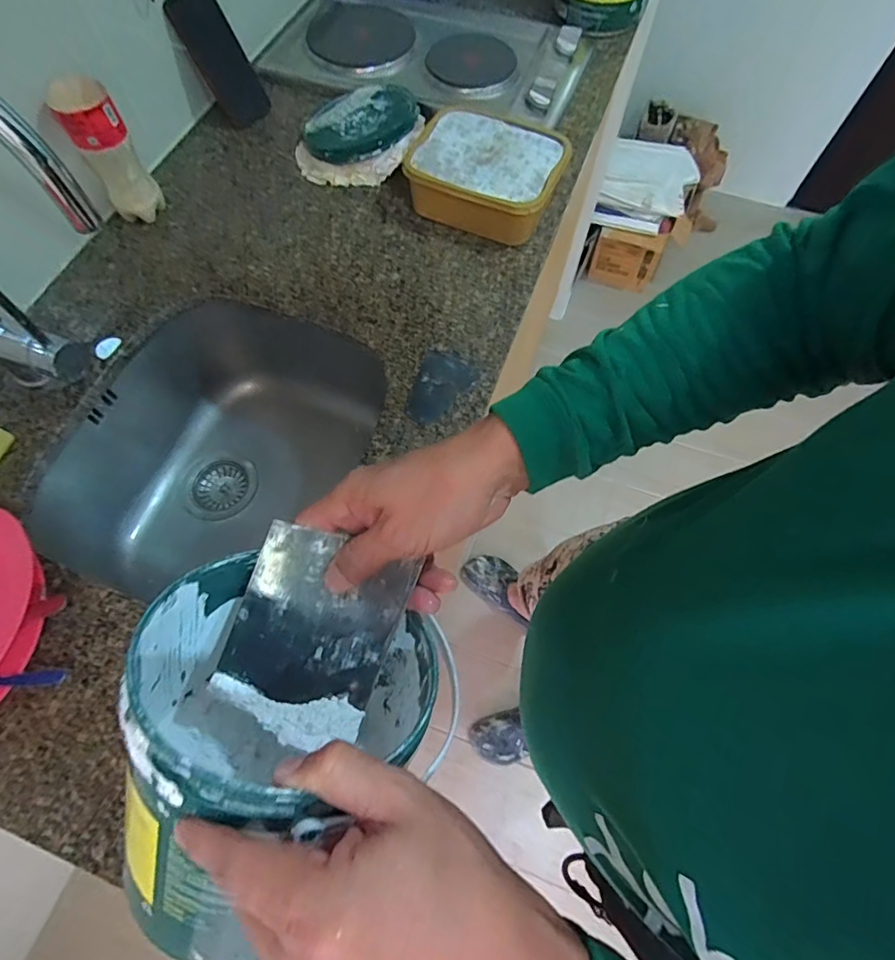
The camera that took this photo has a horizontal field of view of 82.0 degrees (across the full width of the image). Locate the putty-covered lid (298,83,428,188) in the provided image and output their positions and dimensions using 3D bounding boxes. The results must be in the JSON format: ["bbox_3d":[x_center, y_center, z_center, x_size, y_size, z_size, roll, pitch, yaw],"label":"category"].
[{"bbox_3d":[-0.130,-0.526,0.765,0.174,0.052,0.192,14,67,5],"label":"putty-covered lid"}]

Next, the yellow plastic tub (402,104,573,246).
[{"bbox_3d":[0.053,-0.425,0.718,0.202,0.070,0.159,23,68,9],"label":"yellow plastic tub"}]

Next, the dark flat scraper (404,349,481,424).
[{"bbox_3d":[-0.012,-0.109,0.614,0.068,0.004,0.098,27,69,11],"label":"dark flat scraper"}]

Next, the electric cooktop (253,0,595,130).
[{"bbox_3d":[-0.032,-0.746,0.867,0.512,0.036,0.303,18,68,7],"label":"electric cooktop"}]

